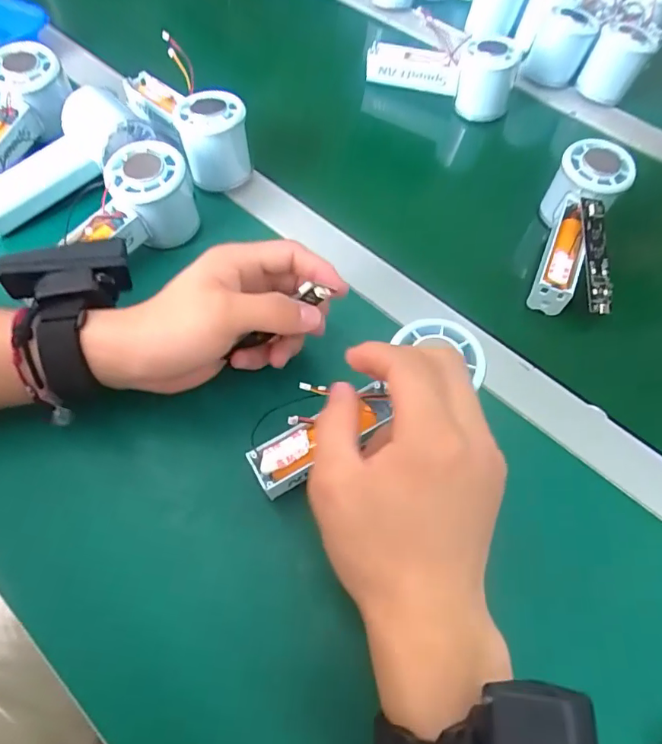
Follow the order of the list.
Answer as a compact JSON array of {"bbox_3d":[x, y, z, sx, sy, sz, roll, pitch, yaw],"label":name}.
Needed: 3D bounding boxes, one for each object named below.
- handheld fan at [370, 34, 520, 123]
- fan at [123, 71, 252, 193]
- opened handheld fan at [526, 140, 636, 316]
[{"bbox_3d":[0.115,-0.313,0.518,0.150,0.088,0.052,18,61,9],"label":"handheld fan"},{"bbox_3d":[-0.128,-0.225,0.431,0.059,0.062,0.144,-31,66,-18],"label":"fan"},{"bbox_3d":[0.203,-0.110,0.410,0.057,0.063,0.149,17,74,8],"label":"opened handheld fan"}]

